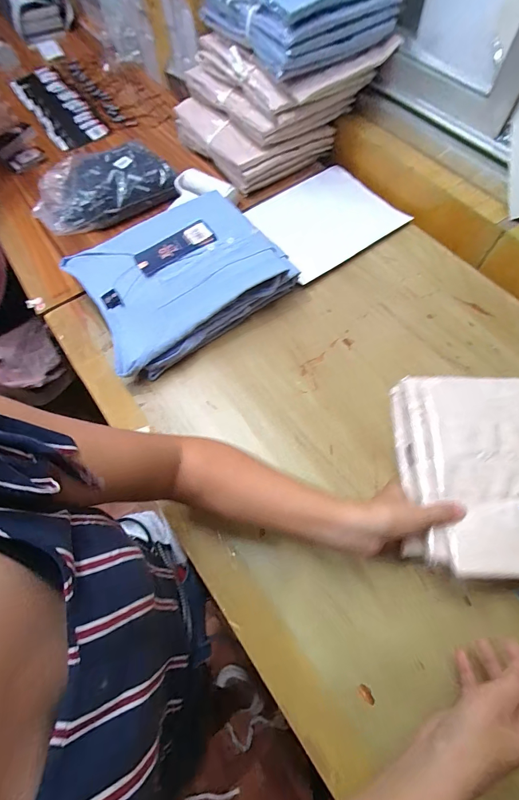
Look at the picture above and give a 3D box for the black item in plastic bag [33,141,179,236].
[{"bbox_3d":[-0.292,-0.396,0.659,0.241,0.071,0.147,-28,66,-11],"label":"black item in plastic bag"}]

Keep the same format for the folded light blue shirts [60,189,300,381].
[{"bbox_3d":[-0.114,-0.187,0.539,0.290,0.063,0.221,-32,74,-6],"label":"folded light blue shirts"}]

